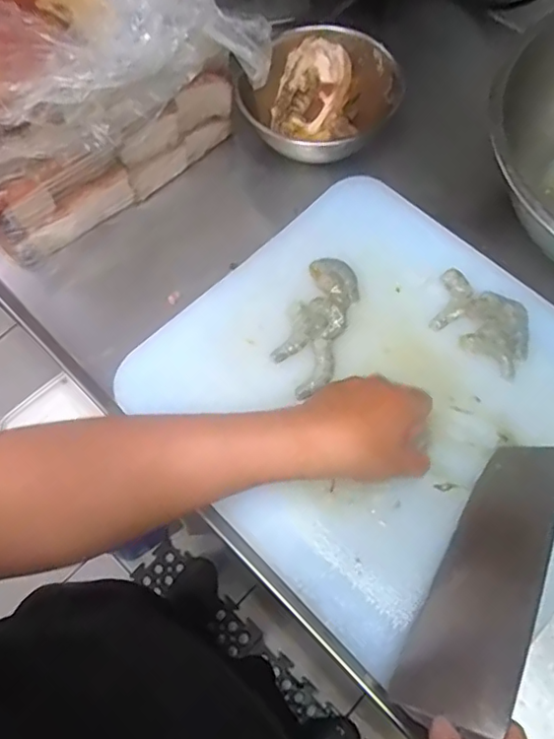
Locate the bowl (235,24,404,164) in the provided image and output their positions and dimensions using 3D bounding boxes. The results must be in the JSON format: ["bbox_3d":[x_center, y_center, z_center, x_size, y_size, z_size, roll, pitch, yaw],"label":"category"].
[{"bbox_3d":[0.049,-0.290,0.637,0.146,0.075,0.147,-1,66,2],"label":"bowl"}]

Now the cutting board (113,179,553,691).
[{"bbox_3d":[0.098,0.025,0.509,0.334,0.028,0.388,-42,71,-15],"label":"cutting board"}]

